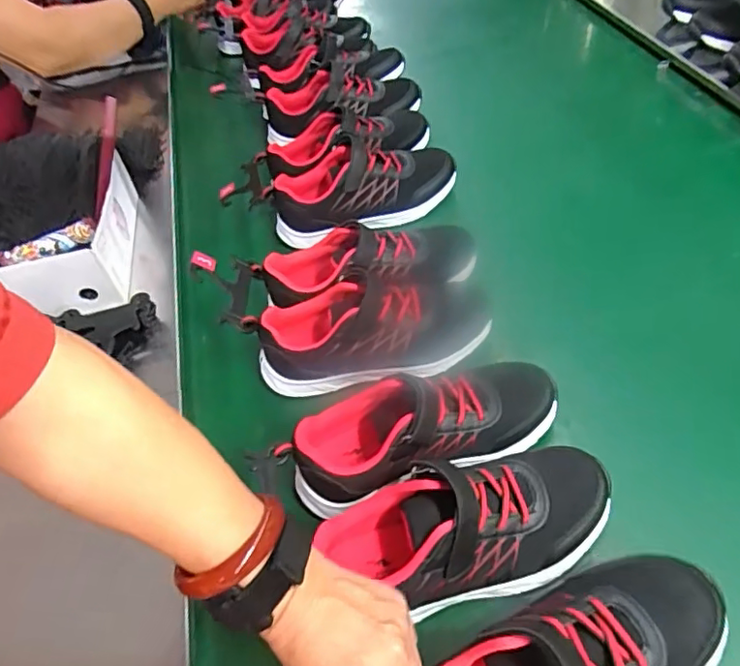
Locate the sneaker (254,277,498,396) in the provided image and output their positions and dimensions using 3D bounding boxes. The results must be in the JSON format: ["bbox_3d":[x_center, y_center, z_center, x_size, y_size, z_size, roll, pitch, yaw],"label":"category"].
[{"bbox_3d":[0.004,-0.005,0.571,0.230,0.075,0.091,-6,51,4],"label":"sneaker"}]

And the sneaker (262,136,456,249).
[{"bbox_3d":[-0.010,-0.186,0.732,0.235,0.077,0.094,-18,51,-6],"label":"sneaker"}]

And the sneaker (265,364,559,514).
[{"bbox_3d":[0.044,0.075,0.483,0.230,0.087,0.074,-15,48,-8],"label":"sneaker"}]

